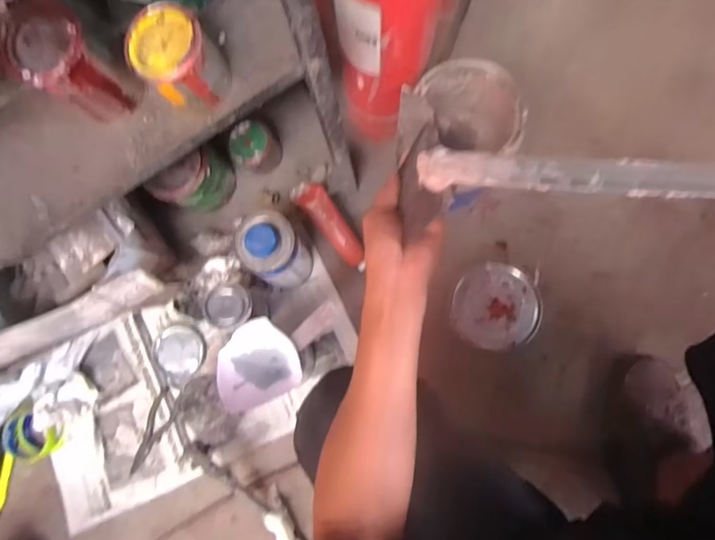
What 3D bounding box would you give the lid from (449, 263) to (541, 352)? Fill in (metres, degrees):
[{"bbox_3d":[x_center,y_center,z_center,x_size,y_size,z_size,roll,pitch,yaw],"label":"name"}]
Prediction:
[{"bbox_3d":[0.237,0.060,0.782,0.145,0.015,0.143,-1,82,5],"label":"lid"}]

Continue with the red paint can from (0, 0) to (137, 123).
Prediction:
[{"bbox_3d":[-0.274,-0.193,0.450,0.068,0.100,0.067,-1,82,5],"label":"red paint can"}]

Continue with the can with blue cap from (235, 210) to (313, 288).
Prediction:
[{"bbox_3d":[-0.115,-0.021,0.722,0.086,0.208,0.091,20,84,8],"label":"can with blue cap"}]

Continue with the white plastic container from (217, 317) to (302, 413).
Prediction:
[{"bbox_3d":[-0.141,0.136,0.678,0.117,0.070,0.111,-26,81,1],"label":"white plastic container"}]

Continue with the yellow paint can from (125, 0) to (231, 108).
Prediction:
[{"bbox_3d":[-0.177,-0.209,0.462,0.072,0.071,0.078,-1,82,5],"label":"yellow paint can"}]

